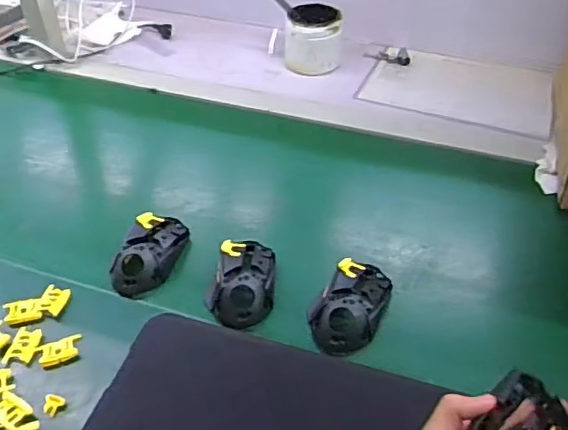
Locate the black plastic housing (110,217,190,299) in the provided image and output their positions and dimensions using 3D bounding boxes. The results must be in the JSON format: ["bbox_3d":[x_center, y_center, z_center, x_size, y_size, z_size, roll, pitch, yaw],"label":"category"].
[{"bbox_3d":[-0.155,0.042,0.681,0.060,0.035,0.116,12,43,14],"label":"black plastic housing"}]

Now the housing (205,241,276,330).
[{"bbox_3d":[-0.046,0.072,0.647,0.071,0.034,0.107,2,42,4],"label":"housing"}]

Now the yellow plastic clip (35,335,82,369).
[{"bbox_3d":[-0.226,0.137,0.590,0.043,0.006,0.029,-16,44,-16],"label":"yellow plastic clip"}]

